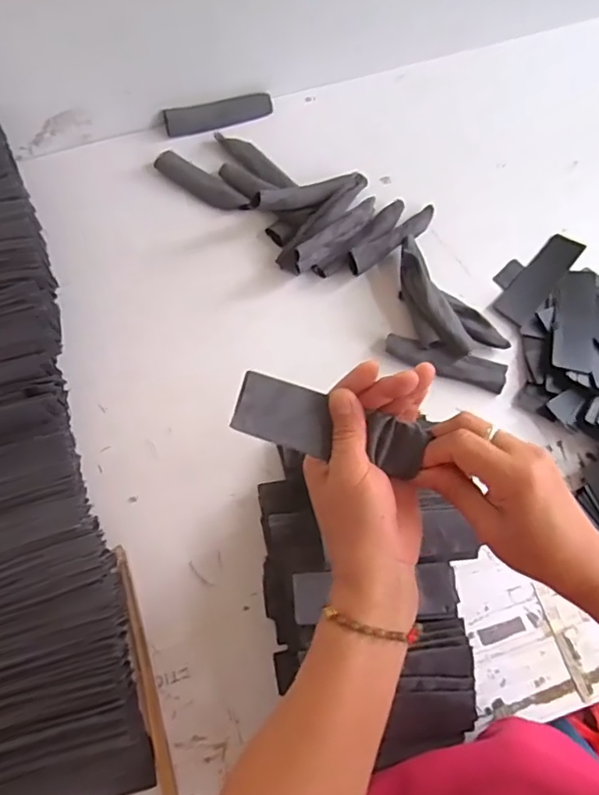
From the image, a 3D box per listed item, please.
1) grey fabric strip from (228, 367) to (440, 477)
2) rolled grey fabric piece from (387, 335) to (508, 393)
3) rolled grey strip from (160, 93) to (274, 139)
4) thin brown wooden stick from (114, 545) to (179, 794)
[{"bbox_3d":[0.021,0.018,0.383,0.126,0.015,0.043,15,72,-5],"label":"grey fabric strip"},{"bbox_3d":[0.179,-0.044,0.697,0.146,0.017,0.034,18,72,6],"label":"rolled grey fabric piece"},{"bbox_3d":[-0.113,-0.403,0.809,0.152,0.025,0.041,-13,72,-4],"label":"rolled grey strip"},{"bbox_3d":[-0.159,0.287,0.588,0.017,0.008,0.263,-16,73,-6],"label":"thin brown wooden stick"}]

